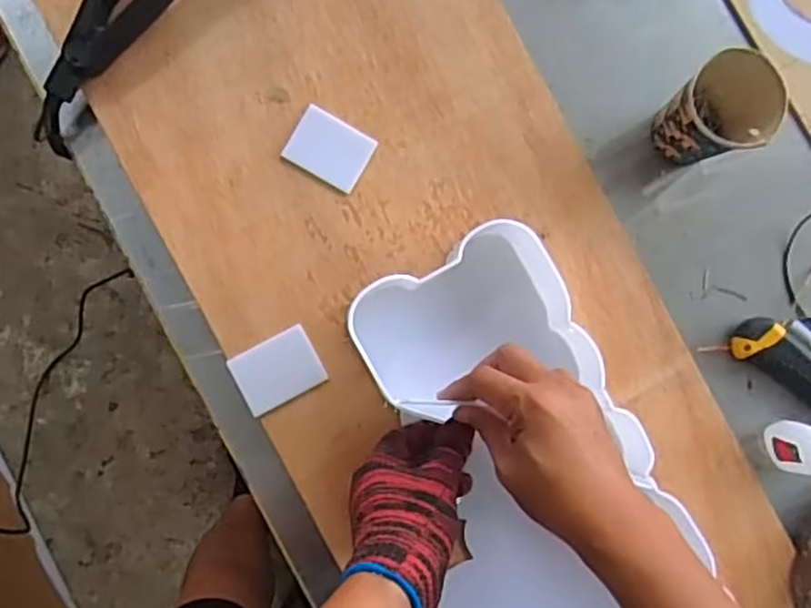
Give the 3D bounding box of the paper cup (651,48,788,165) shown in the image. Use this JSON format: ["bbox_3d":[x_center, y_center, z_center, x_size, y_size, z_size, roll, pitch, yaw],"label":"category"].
[{"bbox_3d":[0.254,-0.156,0.583,0.084,0.084,0.068,-43,93,-8],"label":"paper cup"}]

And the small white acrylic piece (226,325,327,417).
[{"bbox_3d":[-0.099,0.052,0.563,0.064,0.004,0.049,-28,91,-8],"label":"small white acrylic piece"}]

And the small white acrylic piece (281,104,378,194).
[{"bbox_3d":[-0.061,-0.125,0.582,0.064,0.006,0.050,29,84,-5],"label":"small white acrylic piece"}]

